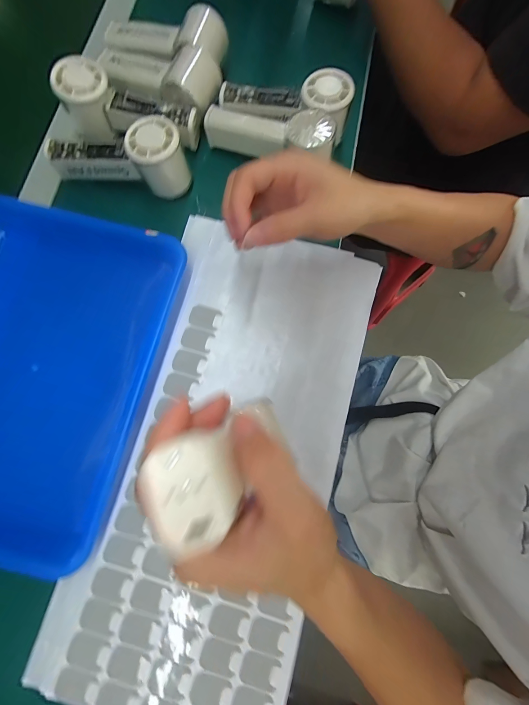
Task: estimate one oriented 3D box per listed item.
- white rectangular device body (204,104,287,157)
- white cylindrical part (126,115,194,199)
[{"bbox_3d":[-0.022,-0.259,0.340,0.099,0.036,0.028,22,78,4],"label":"white rectangular device body"},{"bbox_3d":[-0.118,-0.217,0.325,0.055,0.059,0.052,0,77,-1],"label":"white cylindrical part"}]

